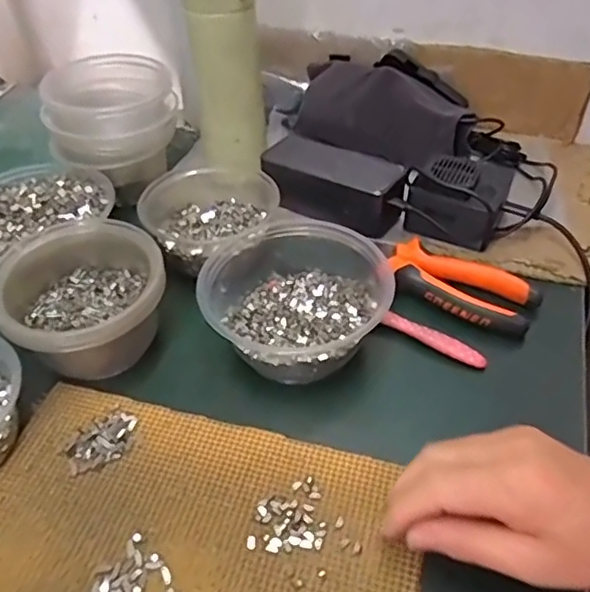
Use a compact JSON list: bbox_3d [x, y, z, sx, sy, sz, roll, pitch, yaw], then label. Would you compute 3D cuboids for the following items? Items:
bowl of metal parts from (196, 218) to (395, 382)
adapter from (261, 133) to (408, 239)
[{"bbox_3d":[-0.003,0.004,0.449,0.126,0.058,0.125,-1,44,1],"label":"bowl of metal parts"},{"bbox_3d":[0.038,-0.104,0.561,0.134,0.054,0.058,19,48,20],"label":"adapter"}]

